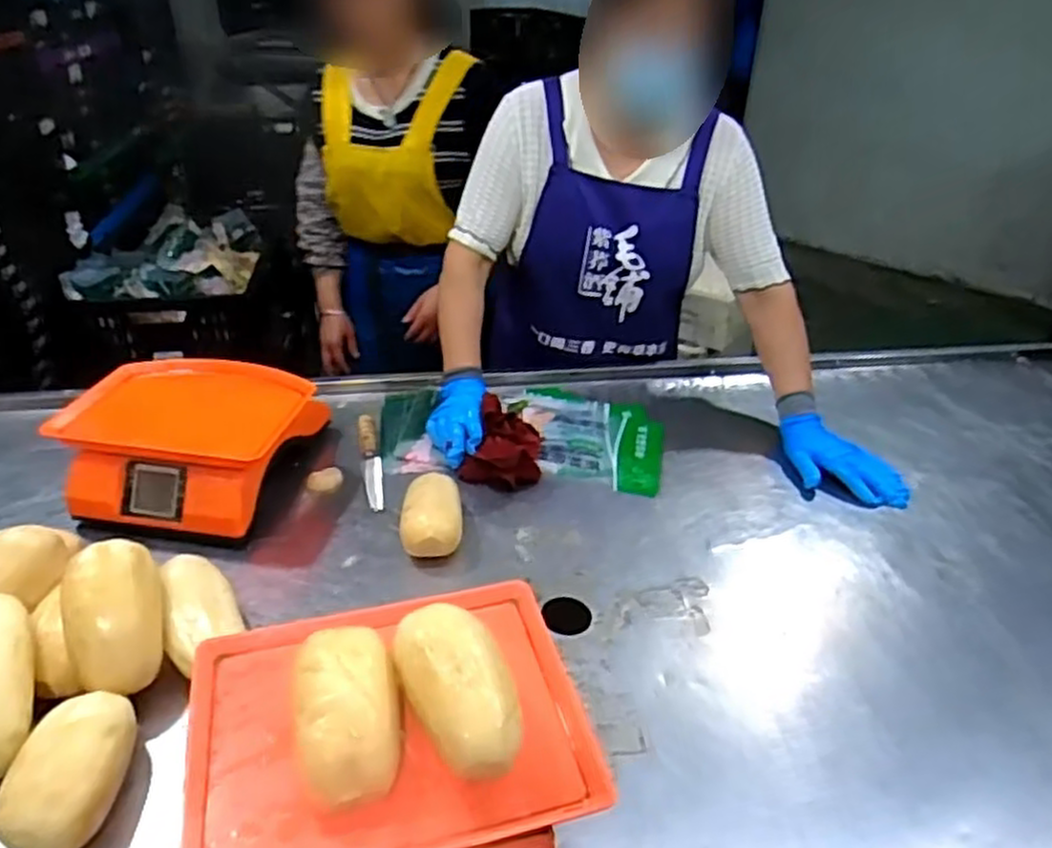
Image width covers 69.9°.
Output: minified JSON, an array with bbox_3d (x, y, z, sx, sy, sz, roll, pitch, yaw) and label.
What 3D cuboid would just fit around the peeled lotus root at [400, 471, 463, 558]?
[{"bbox_3d":[-0.120,0.123,0.966,0.079,0.063,0.133,-4,33,-9],"label":"peeled lotus root"}]

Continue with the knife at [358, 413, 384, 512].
[{"bbox_3d":[-0.228,0.051,1.109,0.027,0.017,0.237,-5,32,-14],"label":"knife"}]

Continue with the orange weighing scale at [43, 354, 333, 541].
[{"bbox_3d":[-0.449,0.022,1.017,0.291,0.144,0.265,6,31,4],"label":"orange weighing scale"}]

